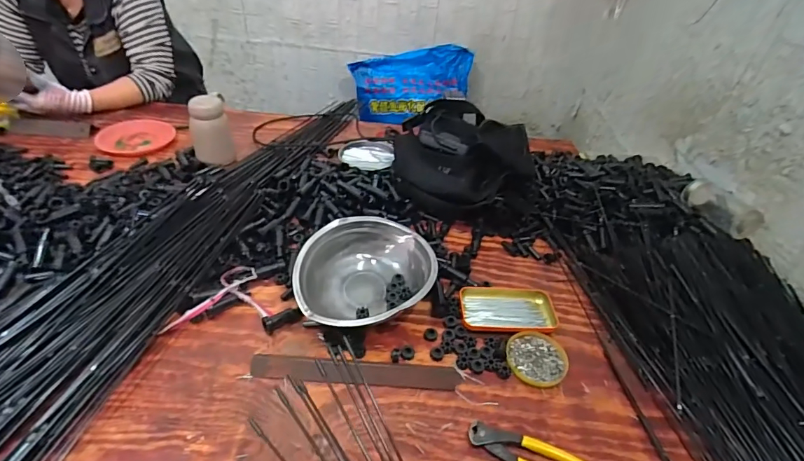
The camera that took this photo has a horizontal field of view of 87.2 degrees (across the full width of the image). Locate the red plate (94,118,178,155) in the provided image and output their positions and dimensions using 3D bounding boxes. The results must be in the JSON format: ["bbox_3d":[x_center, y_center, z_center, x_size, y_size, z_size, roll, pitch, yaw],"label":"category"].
[{"bbox_3d":[-0.611,-0.217,0.967,0.153,0.027,0.128,18,41,14],"label":"red plate"}]

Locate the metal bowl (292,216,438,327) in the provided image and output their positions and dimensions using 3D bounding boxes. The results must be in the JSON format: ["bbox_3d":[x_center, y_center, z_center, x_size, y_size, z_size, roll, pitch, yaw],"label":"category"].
[{"bbox_3d":[-0.051,0.067,0.627,0.190,0.080,0.178,4,39,-3],"label":"metal bowl"}]

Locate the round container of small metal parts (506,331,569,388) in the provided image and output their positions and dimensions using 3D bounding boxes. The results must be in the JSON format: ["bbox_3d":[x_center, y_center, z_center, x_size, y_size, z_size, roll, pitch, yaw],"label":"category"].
[{"bbox_3d":[0.188,0.179,0.591,0.081,0.009,0.084,4,39,-3],"label":"round container of small metal parts"}]

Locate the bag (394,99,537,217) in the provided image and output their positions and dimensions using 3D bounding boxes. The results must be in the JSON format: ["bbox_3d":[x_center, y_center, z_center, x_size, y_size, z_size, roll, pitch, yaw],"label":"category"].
[{"bbox_3d":[0.129,-0.149,0.833,0.279,0.140,0.179,6,39,0],"label":"bag"}]

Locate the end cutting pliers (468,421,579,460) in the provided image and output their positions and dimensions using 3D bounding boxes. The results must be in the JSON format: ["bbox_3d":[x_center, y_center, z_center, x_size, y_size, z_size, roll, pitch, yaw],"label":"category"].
[{"bbox_3d":[0.157,0.266,0.484,0.164,0.023,0.036,17,40,13],"label":"end cutting pliers"}]

